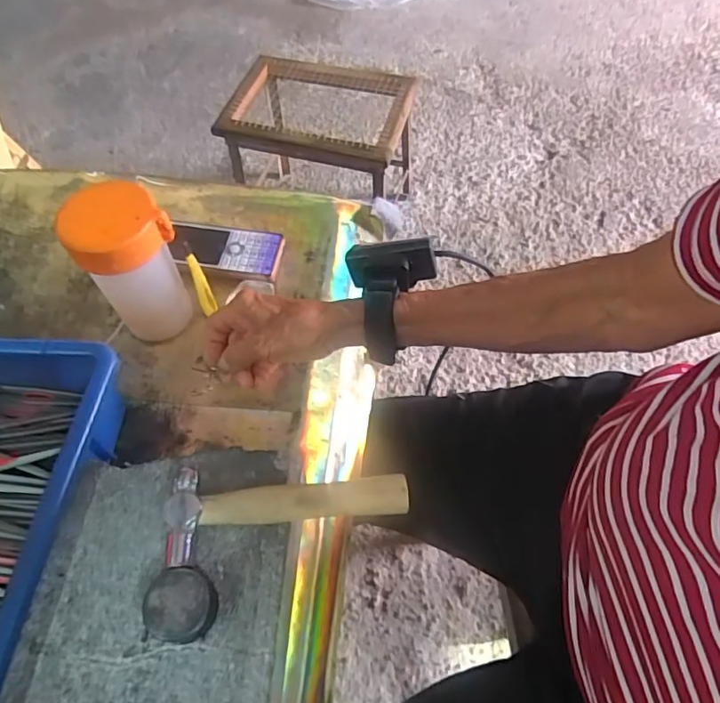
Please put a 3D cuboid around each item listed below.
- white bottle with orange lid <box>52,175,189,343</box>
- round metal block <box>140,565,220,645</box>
[{"bbox_3d":[-0.177,-0.061,0.436,0.067,0.152,0.059,-32,63,-17],"label":"white bottle with orange lid"},{"bbox_3d":[-0.103,0.145,0.313,0.036,0.022,0.038,-1,58,1],"label":"round metal block"}]

